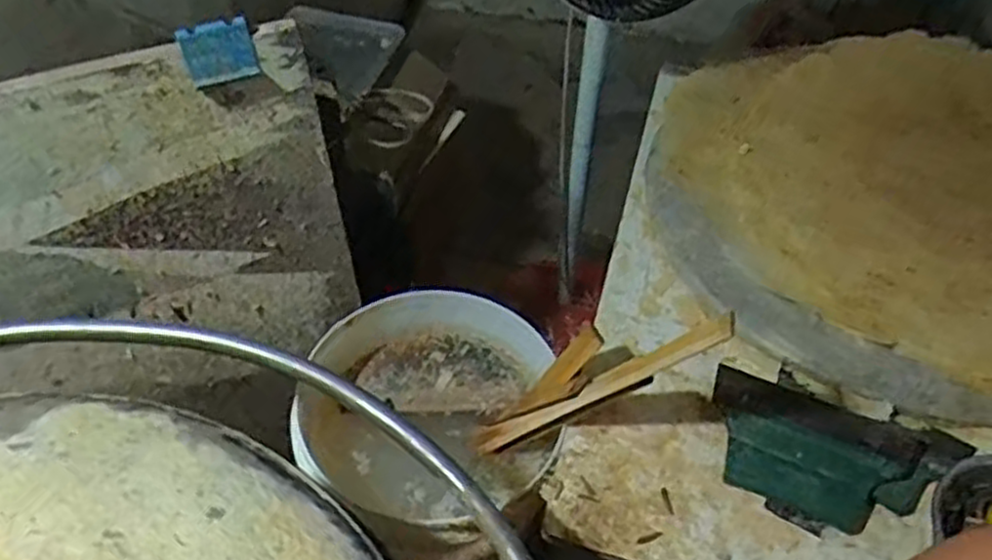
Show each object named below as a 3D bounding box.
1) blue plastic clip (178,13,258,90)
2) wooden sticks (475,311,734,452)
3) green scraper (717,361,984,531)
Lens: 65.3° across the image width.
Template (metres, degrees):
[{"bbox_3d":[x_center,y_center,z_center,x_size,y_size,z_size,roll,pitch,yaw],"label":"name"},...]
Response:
[{"bbox_3d":[-0.272,-0.224,0.762,0.066,0.061,0.010,-14,51,-12],"label":"blue plastic clip"},{"bbox_3d":[0.102,0.086,0.772,0.029,0.339,0.102,37,48,-22],"label":"wooden sticks"},{"bbox_3d":[0.334,0.173,0.773,0.239,0.016,0.135,18,52,14],"label":"green scraper"}]

